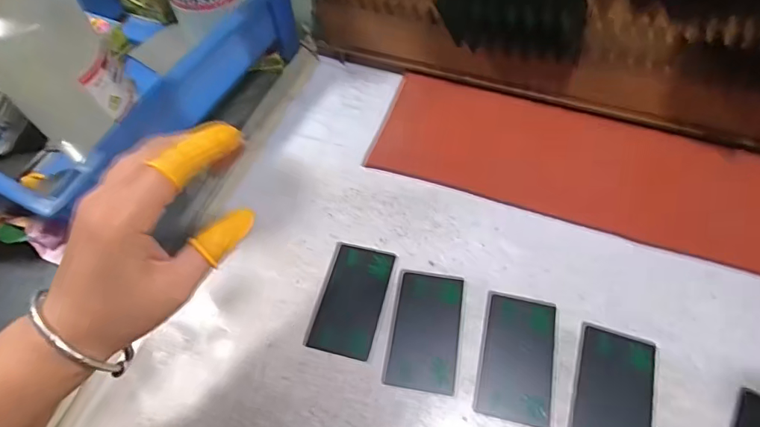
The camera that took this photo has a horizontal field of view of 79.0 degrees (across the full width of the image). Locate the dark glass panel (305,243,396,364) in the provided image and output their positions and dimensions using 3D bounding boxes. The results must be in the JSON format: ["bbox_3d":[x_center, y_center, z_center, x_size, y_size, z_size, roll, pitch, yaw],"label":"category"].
[{"bbox_3d":[-0.020,0.063,0.347,0.050,0.004,0.085,11,59,10],"label":"dark glass panel"}]

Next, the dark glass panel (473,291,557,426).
[{"bbox_3d":[0.095,0.098,0.320,0.049,0.004,0.086,11,59,10],"label":"dark glass panel"}]

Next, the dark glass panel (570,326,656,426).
[{"bbox_3d":[0.154,0.119,0.302,0.049,0.004,0.084,16,60,13],"label":"dark glass panel"}]

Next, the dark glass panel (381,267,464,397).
[{"bbox_3d":[0.033,0.083,0.333,0.049,0.004,0.085,8,58,8],"label":"dark glass panel"}]

